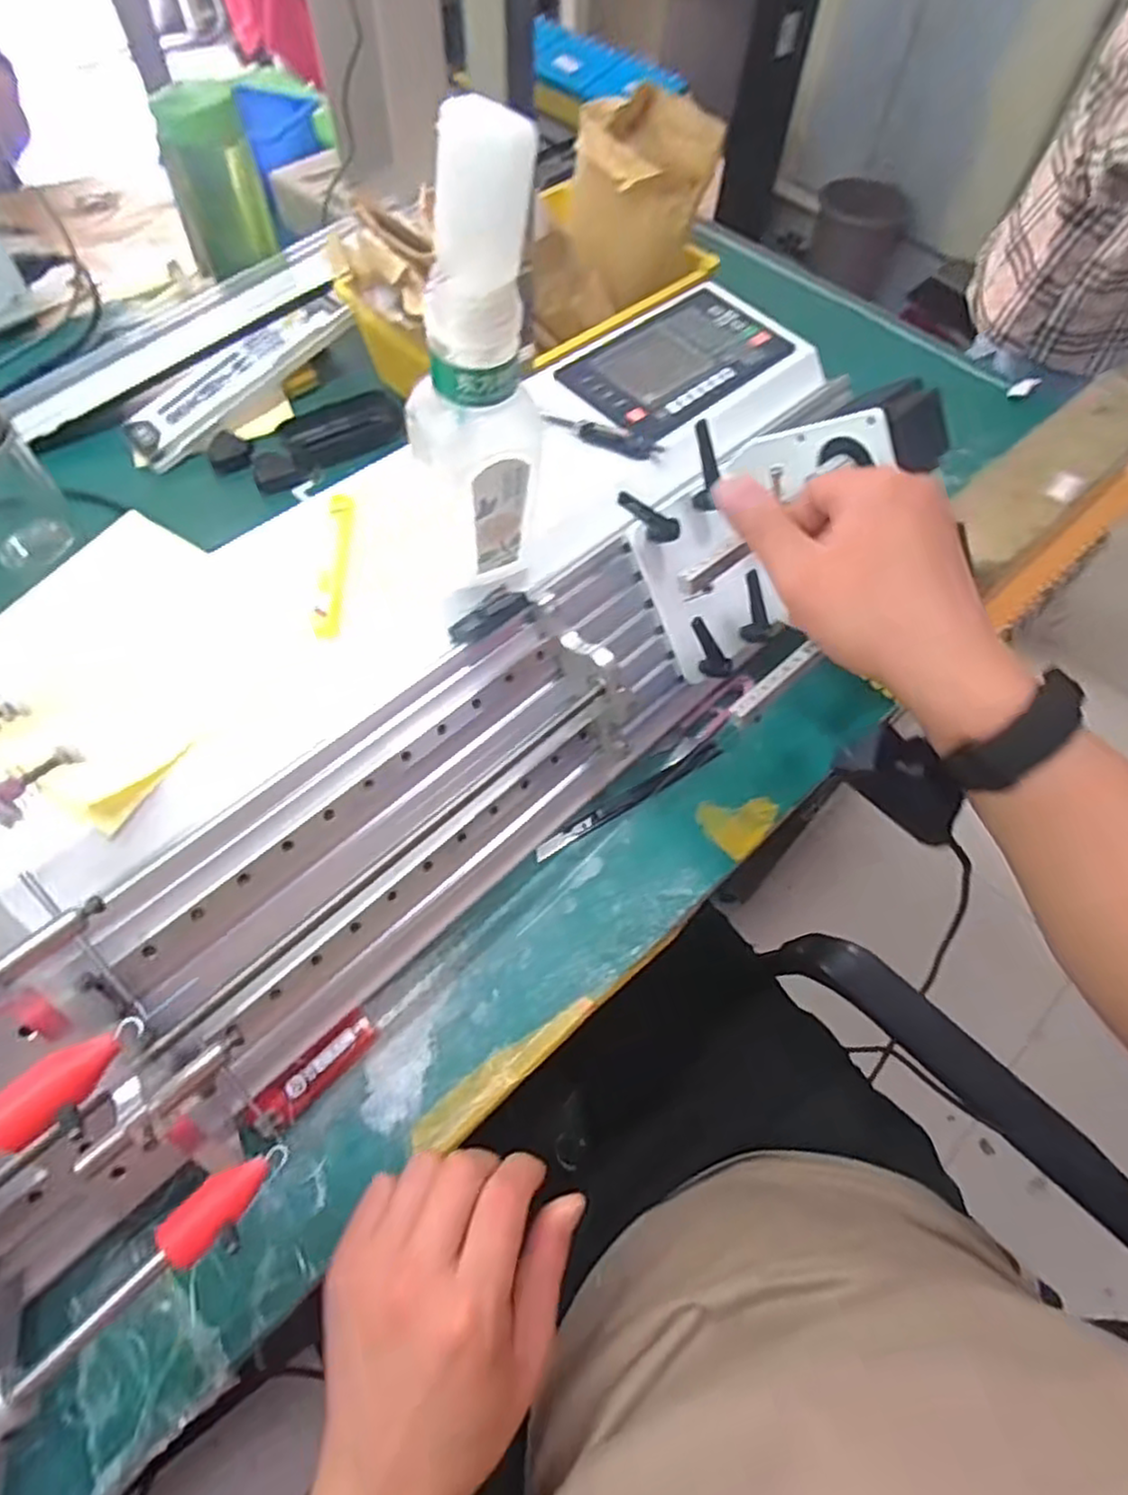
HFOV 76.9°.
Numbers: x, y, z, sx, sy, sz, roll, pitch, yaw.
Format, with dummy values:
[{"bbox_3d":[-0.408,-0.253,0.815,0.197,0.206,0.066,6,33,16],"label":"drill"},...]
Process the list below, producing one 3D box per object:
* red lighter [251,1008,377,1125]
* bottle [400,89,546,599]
[{"bbox_3d":[-0.141,0.185,0.407,0.023,0.015,0.075,39,66,18],"label":"red lighter"},{"bbox_3d":[-0.044,-0.161,0.343,0.063,0.222,0.054,-5,61,-5],"label":"bottle"}]

